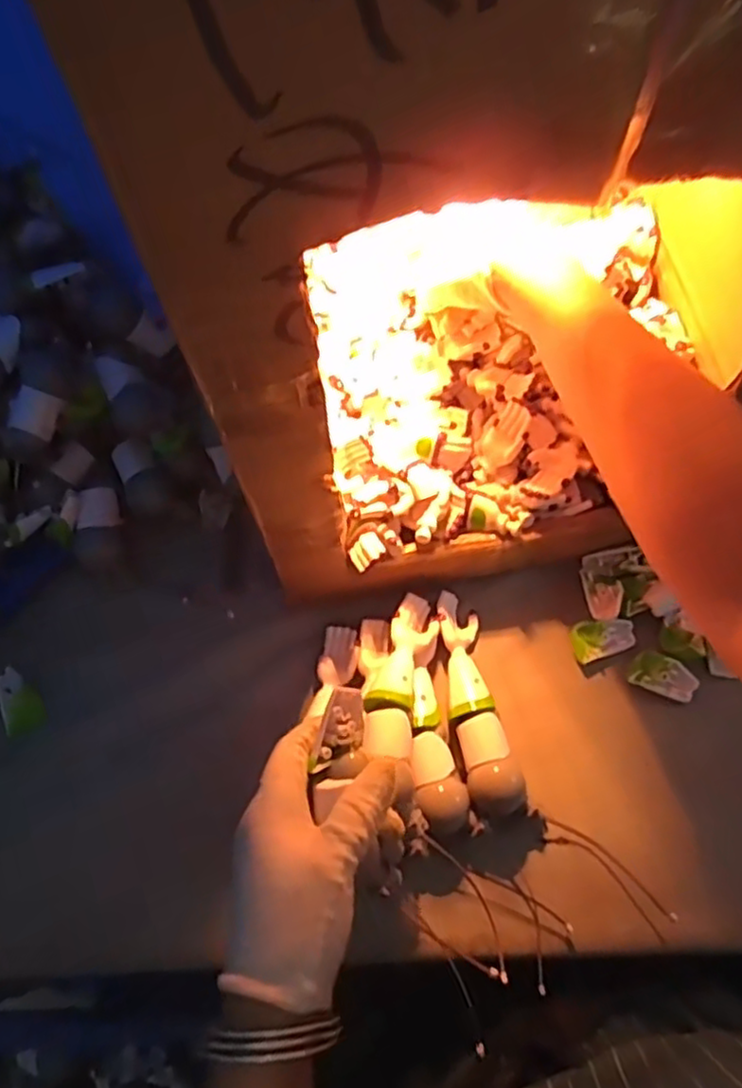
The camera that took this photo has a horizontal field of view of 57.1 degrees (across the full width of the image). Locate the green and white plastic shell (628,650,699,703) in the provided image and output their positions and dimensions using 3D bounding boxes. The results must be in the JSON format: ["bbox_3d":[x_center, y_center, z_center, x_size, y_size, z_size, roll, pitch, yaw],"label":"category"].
[{"bbox_3d":[0.205,0.093,0.477,0.042,0.015,0.026,23,68,12],"label":"green and white plastic shell"}]

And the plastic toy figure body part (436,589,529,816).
[{"bbox_3d":[0.070,0.106,0.467,0.034,0.032,0.149,-10,65,-3],"label":"plastic toy figure body part"}]

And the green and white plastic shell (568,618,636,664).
[{"bbox_3d":[0.167,0.066,0.488,0.045,0.019,0.027,-17,65,-6],"label":"green and white plastic shell"}]

